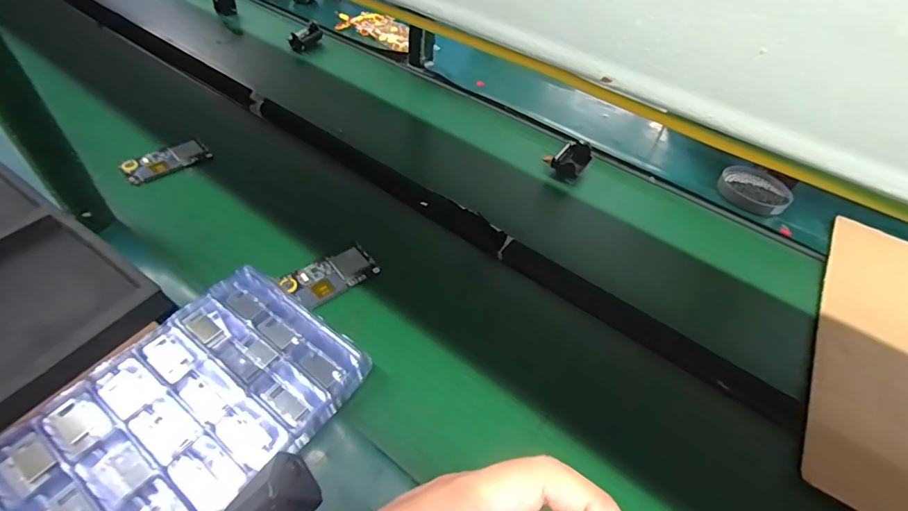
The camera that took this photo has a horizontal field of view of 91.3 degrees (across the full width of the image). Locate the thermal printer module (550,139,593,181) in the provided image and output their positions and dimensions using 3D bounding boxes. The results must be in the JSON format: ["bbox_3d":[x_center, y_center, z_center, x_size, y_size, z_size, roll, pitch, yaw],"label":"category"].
[{"bbox_3d":[0.211,-0.170,0.792,0.055,0.047,0.073,28,51,18],"label":"thermal printer module"}]

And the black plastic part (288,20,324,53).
[{"bbox_3d":[-0.345,-0.504,1.020,0.080,0.038,0.040,-44,63,-13],"label":"black plastic part"}]

